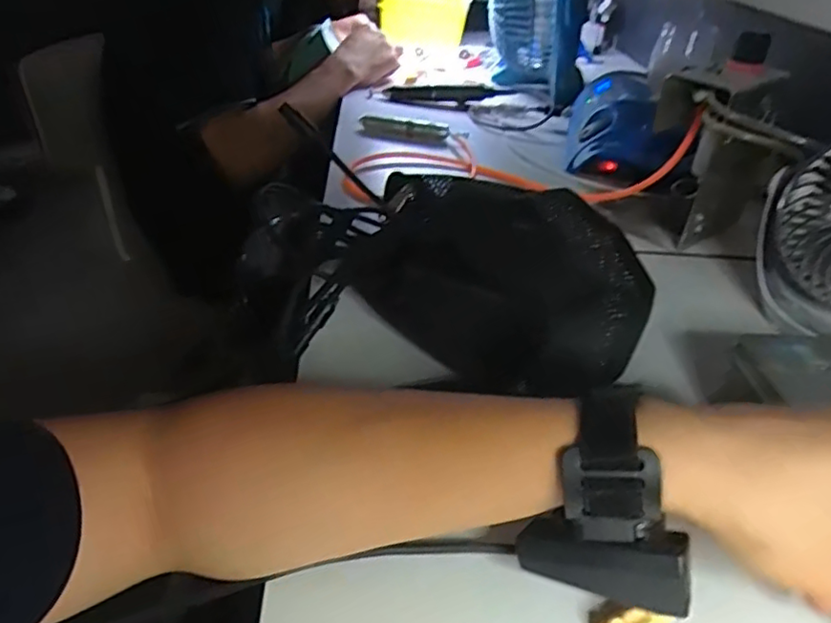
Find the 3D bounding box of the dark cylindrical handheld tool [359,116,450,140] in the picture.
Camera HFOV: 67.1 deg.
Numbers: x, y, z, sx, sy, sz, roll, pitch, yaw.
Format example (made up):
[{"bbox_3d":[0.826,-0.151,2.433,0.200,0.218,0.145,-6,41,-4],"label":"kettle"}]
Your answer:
[{"bbox_3d":[-0.015,-0.222,0.759,0.107,0.017,0.026,10,35,6],"label":"dark cylindrical handheld tool"}]

